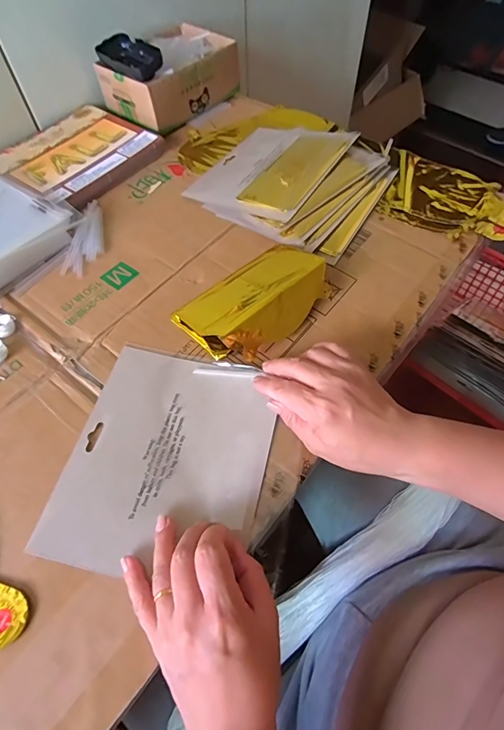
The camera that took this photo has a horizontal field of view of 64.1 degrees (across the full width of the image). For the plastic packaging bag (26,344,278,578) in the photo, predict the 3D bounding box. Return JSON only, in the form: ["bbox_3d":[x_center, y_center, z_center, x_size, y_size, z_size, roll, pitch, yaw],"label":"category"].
[{"bbox_3d":[-0.070,0.075,0.350,0.163,0.011,0.195,9,60,7],"label":"plastic packaging bag"}]

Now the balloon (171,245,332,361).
[{"bbox_3d":[0.005,-0.068,0.410,0.150,0.038,0.087,-34,64,-18],"label":"balloon"}]

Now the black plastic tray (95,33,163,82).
[{"bbox_3d":[-0.171,-0.430,0.561,0.055,0.024,0.103,-38,65,-19],"label":"black plastic tray"}]

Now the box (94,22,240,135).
[{"bbox_3d":[-0.126,-0.447,0.616,0.135,0.079,0.187,38,67,21],"label":"box"}]

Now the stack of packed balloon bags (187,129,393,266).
[{"bbox_3d":[0.052,-0.242,0.519,0.217,0.034,0.210,25,63,15],"label":"stack of packed balloon bags"}]

